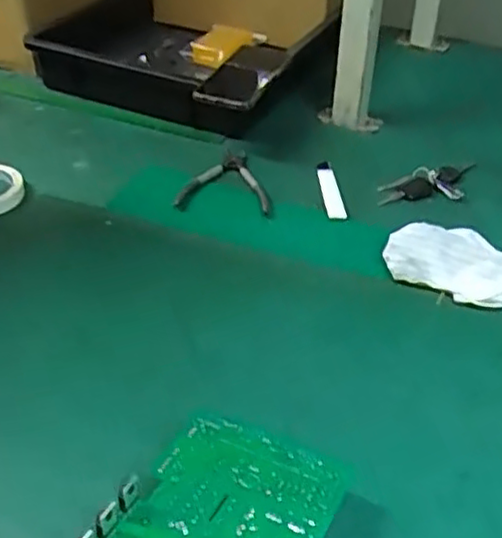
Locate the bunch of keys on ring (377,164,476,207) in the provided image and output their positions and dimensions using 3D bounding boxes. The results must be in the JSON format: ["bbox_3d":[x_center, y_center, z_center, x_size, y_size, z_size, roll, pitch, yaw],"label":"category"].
[{"bbox_3d":[0.219,-0.102,0.834,0.151,0.018,0.049,-15,42,-20],"label":"bunch of keys on ring"}]

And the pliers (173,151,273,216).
[{"bbox_3d":[-0.029,-0.108,0.819,0.107,0.011,0.127,2,39,1],"label":"pliers"}]

